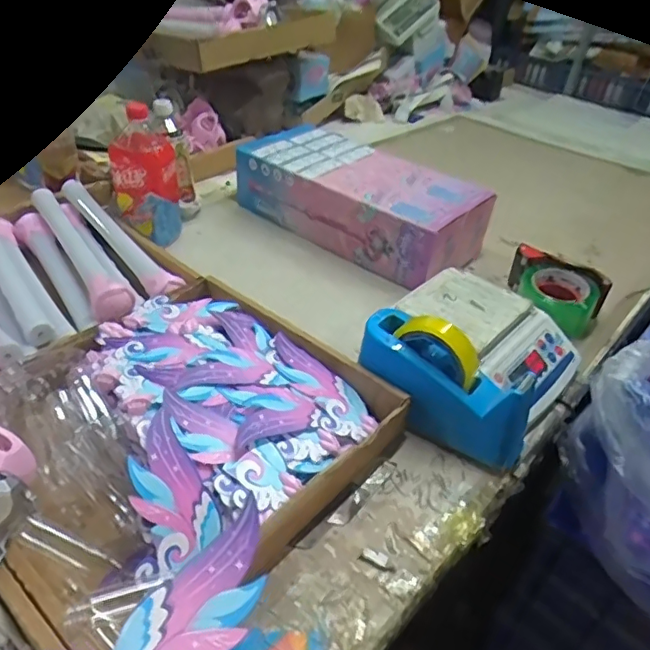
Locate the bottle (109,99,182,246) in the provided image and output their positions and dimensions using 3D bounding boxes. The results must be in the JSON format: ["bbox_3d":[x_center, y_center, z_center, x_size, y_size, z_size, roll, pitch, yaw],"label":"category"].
[{"bbox_3d":[-0.278,-0.228,0.868,0.098,0.194,0.091,-7,39,-17],"label":"bottle"}]

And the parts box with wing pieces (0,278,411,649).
[{"bbox_3d":[-0.155,0.093,0.583,0.377,0.072,0.343,-26,48,-36],"label":"parts box with wing pieces"}]

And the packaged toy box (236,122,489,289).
[{"bbox_3d":[0.060,-0.213,0.968,0.424,0.117,0.199,32,44,29],"label":"packaged toy box"}]

